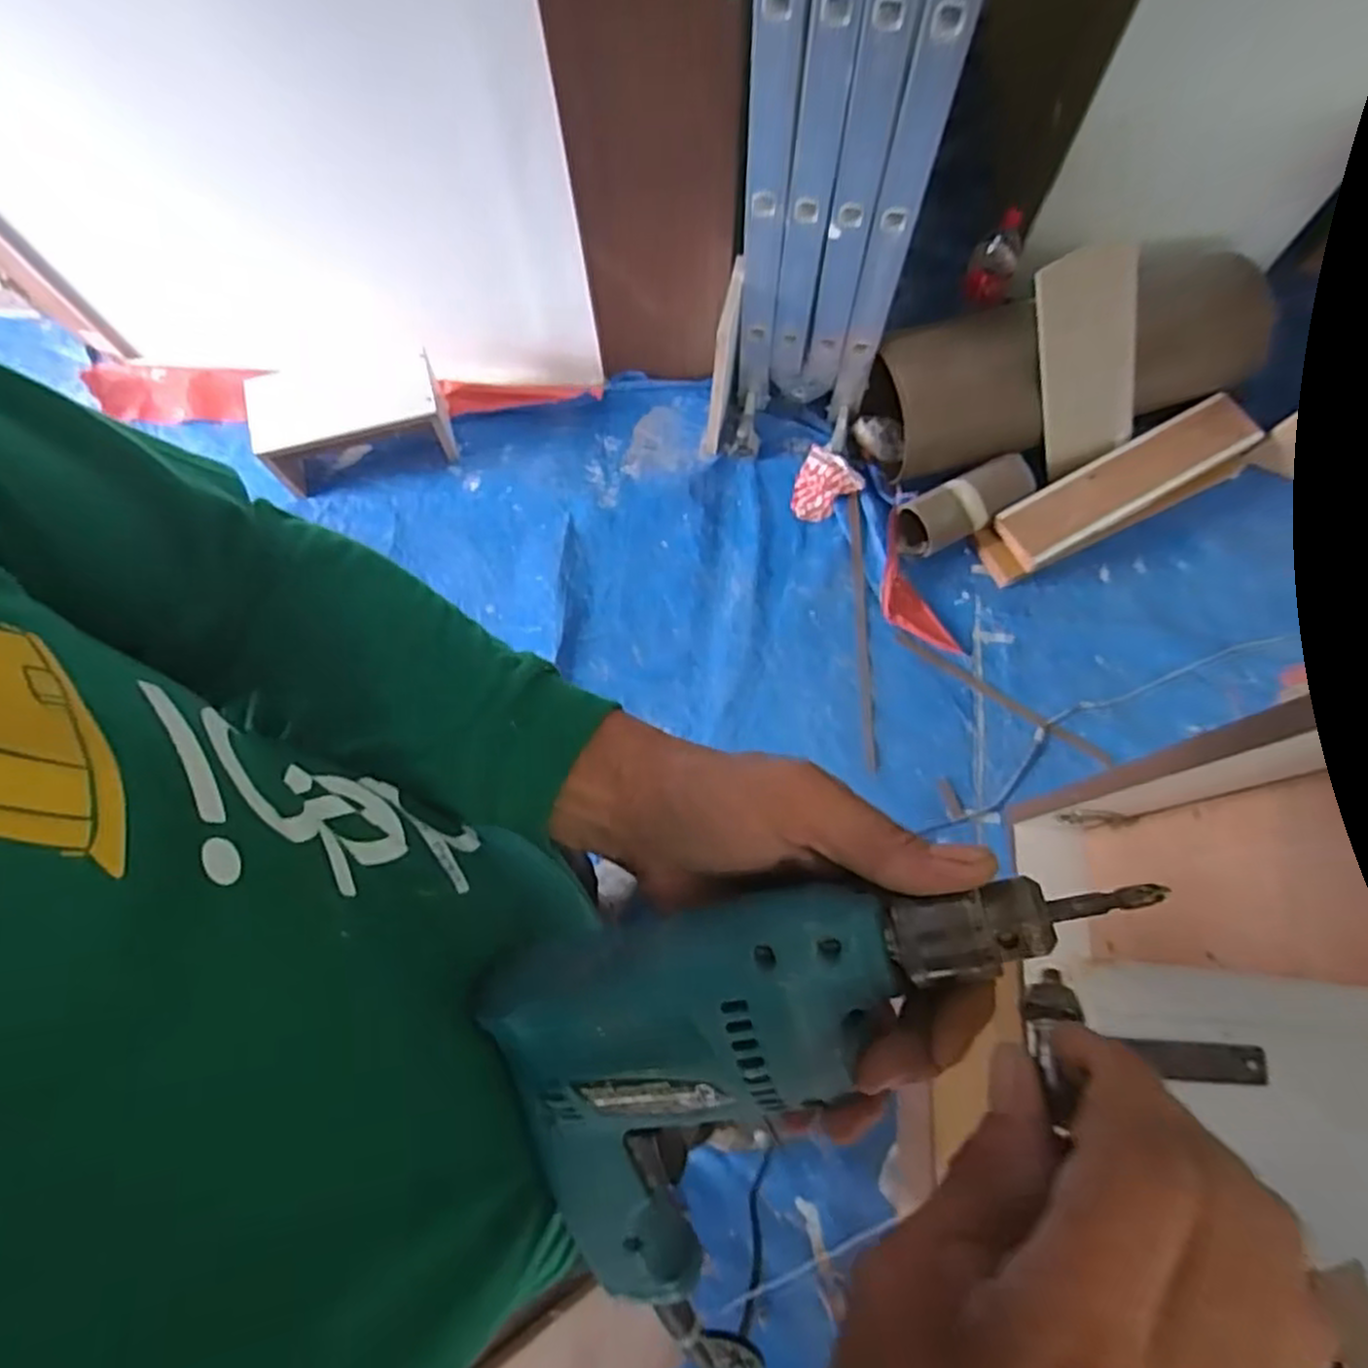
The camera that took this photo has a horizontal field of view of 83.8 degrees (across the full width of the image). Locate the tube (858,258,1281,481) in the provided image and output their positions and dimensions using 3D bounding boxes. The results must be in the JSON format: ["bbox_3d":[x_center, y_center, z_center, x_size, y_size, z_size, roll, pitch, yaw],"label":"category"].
[{"bbox_3d":[0.747,-0.651,1.549,0.762,0.253,0.275,-19,73,-4],"label":"tube"}]

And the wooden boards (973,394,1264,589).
[{"bbox_3d":[0.894,-0.401,1.565,0.620,0.093,0.158,-26,74,-6],"label":"wooden boards"}]

